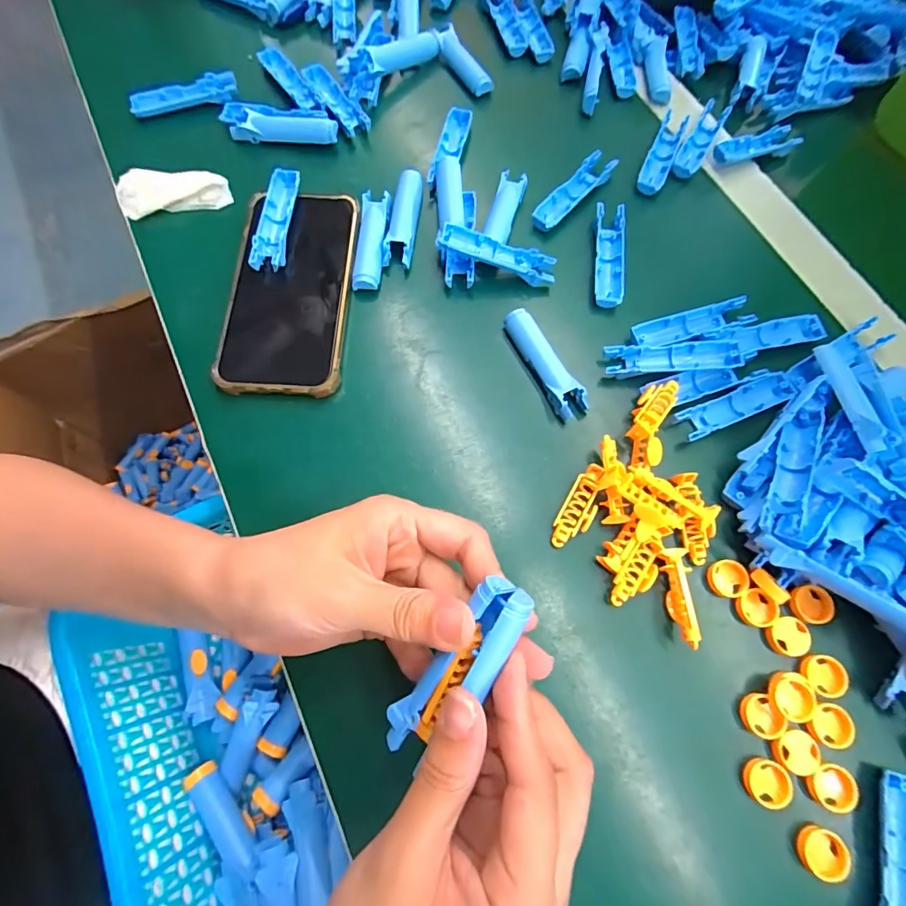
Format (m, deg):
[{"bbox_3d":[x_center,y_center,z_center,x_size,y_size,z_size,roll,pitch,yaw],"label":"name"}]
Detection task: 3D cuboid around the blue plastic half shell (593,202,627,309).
[{"bbox_3d":[0.105,-0.132,0.323,0.023,0.012,0.075,8,71,3],"label":"blue plastic half shell"}]

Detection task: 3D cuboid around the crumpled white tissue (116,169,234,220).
[{"bbox_3d":[-0.191,-0.173,0.324,0.074,0.013,0.031,1,71,0],"label":"crumpled white tissue"}]

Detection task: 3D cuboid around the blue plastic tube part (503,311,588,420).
[{"bbox_3d":[0.056,-0.055,0.296,0.017,0.014,0.075,-26,73,-9],"label":"blue plastic tube part"}]

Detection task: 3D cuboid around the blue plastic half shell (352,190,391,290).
[{"bbox_3d":[-0.055,-0.144,0.325,0.018,0.015,0.076,2,71,1],"label":"blue plastic half shell"}]

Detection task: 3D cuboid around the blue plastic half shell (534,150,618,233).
[{"bbox_3d":[0.085,-0.186,0.342,0.019,0.011,0.078,41,75,13],"label":"blue plastic half shell"}]

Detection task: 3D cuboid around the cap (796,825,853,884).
[{"bbox_3d":[0.167,0.181,0.218,0.019,0.009,0.019,0,71,0],"label":"cap"}]

